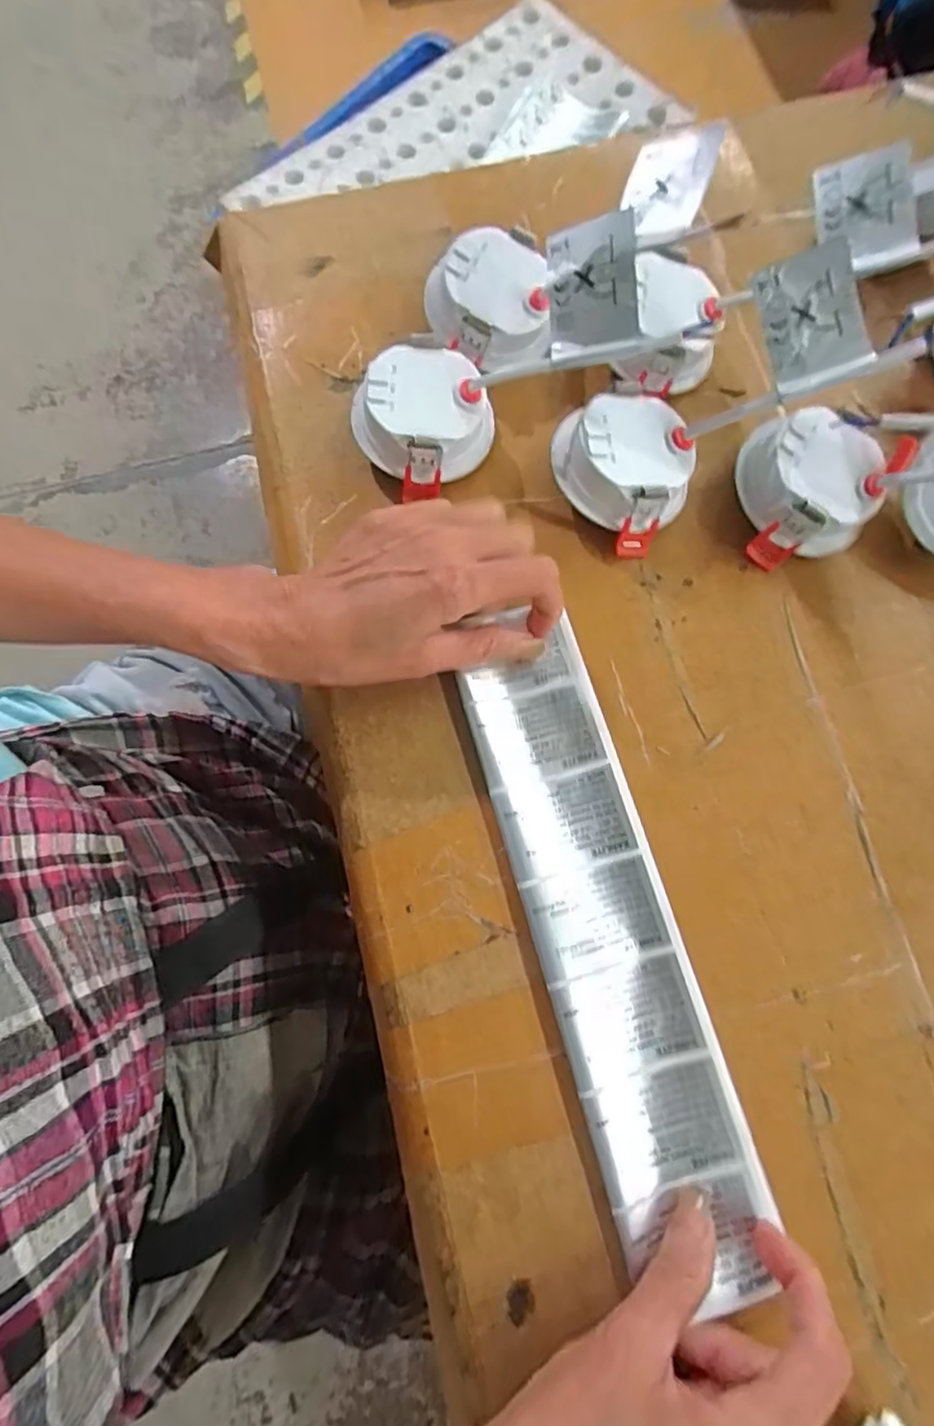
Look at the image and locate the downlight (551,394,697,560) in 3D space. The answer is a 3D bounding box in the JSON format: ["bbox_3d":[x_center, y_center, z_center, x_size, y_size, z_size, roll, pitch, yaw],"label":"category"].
[{"bbox_3d":[0.079,-0.125,0.317,0.069,0.039,0.063,0,76,0],"label":"downlight"}]

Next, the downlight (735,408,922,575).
[{"bbox_3d":[0.172,-0.111,0.315,0.067,0.037,0.066,-2,76,-1],"label":"downlight"}]

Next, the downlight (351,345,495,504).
[{"bbox_3d":[-0.022,-0.149,0.325,0.063,0.033,0.062,0,76,0],"label":"downlight"}]

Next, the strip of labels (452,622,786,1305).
[{"bbox_3d":[0.060,0.097,0.276,0.061,0.007,0.262,-14,76,-9],"label":"strip of labels"}]

